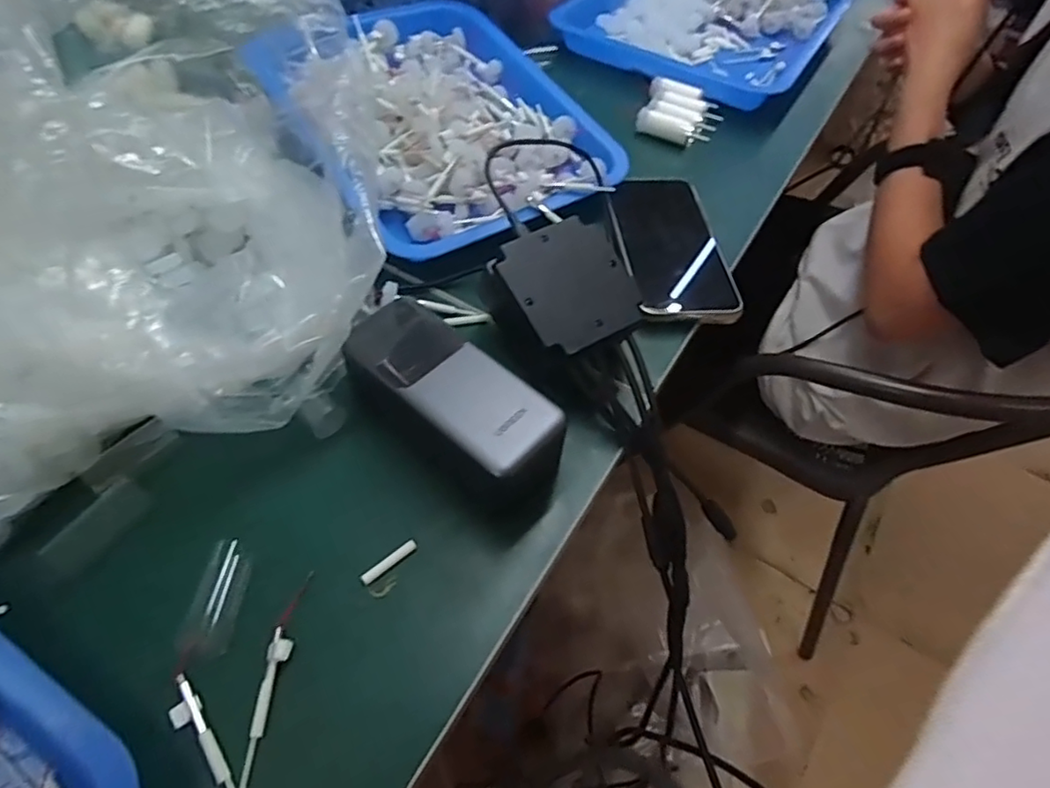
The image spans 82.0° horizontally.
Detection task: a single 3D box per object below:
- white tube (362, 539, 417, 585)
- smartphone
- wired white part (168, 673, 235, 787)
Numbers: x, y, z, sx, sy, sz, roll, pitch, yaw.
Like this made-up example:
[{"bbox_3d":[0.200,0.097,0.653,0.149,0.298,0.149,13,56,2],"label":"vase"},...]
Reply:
[{"bbox_3d":[-0.069,0.086,0.308,0.031,0.004,0.006,-34,63,-23],"label":"white tube"},{"bbox_3d":[0.111,-0.117,0.459,0.080,0.013,0.157,-5,55,-10],"label":"smartphone"},{"bbox_3d":[-0.139,0.150,0.259,0.011,0.009,0.059,-31,62,-22],"label":"wired white part"}]

